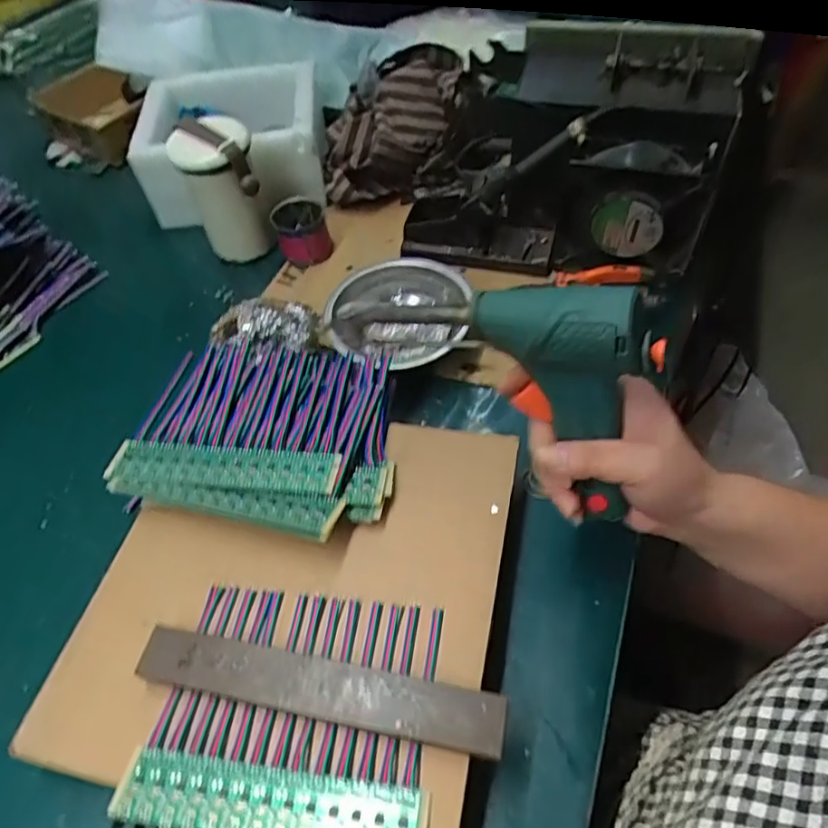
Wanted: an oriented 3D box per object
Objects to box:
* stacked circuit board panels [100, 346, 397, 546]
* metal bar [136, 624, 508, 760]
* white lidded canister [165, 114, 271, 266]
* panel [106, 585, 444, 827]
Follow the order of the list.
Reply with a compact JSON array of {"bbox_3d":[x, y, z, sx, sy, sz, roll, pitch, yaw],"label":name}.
[{"bbox_3d":[-0.110,0.015,0.442,0.189,0.031,0.157,3,52,7],"label":"stacked circuit board panels"},{"bbox_3d":[-0.054,0.150,0.336,0.205,0.005,0.030,7,57,12],"label":"metal bar"},{"bbox_3d":[-0.182,-0.208,0.593,0.066,0.136,0.062,-19,53,-10],"label":"white lidded canister"},{"bbox_3d":[-0.068,0.168,0.344,0.157,0.016,0.131,4,49,9],"label":"panel"}]

